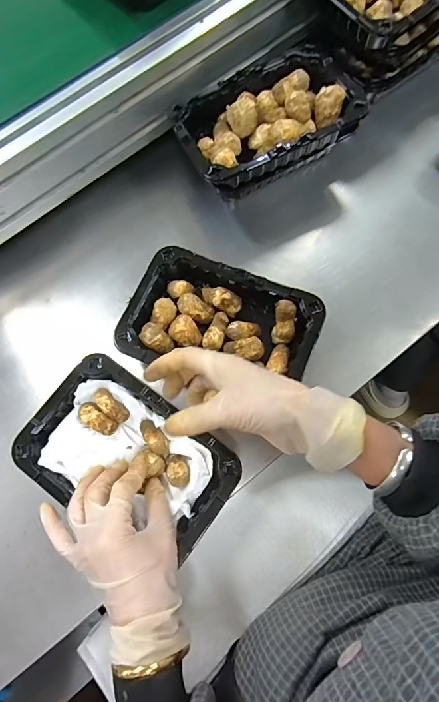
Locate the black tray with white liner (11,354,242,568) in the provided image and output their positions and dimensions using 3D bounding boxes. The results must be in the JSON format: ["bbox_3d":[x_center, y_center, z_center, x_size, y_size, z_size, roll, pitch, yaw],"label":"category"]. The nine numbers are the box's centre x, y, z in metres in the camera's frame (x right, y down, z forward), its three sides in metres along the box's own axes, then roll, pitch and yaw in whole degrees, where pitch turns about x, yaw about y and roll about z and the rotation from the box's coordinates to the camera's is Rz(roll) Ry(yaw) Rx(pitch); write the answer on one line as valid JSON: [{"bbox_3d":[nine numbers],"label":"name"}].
[{"bbox_3d":[-0.084,0.100,0.364,0.185,0.030,0.122,35,79,10],"label":"black tray with white liner"}]

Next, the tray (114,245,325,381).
[{"bbox_3d":[0.001,-0.026,0.404,0.184,0.049,0.117,20,76,8],"label":"tray"}]

